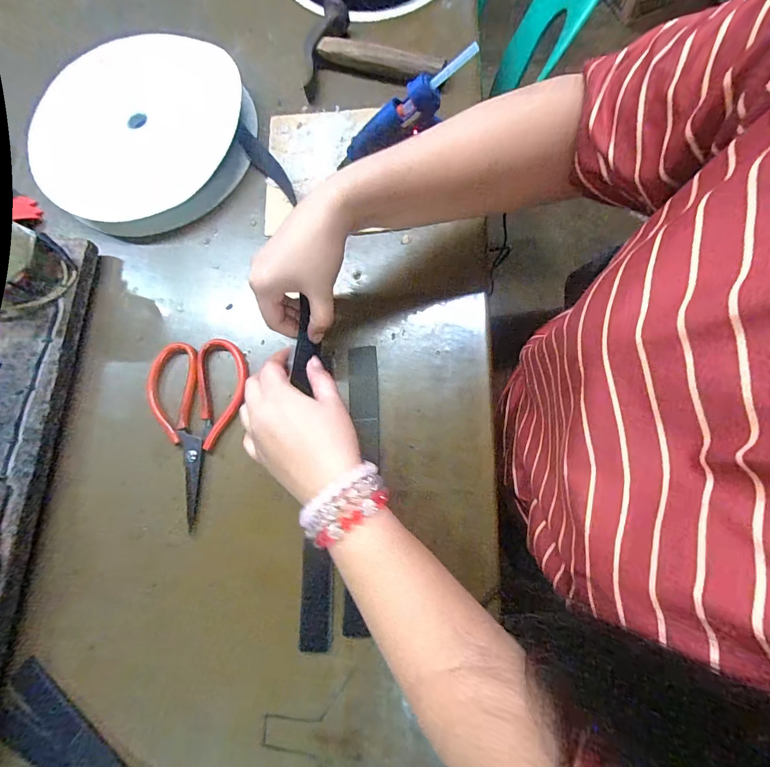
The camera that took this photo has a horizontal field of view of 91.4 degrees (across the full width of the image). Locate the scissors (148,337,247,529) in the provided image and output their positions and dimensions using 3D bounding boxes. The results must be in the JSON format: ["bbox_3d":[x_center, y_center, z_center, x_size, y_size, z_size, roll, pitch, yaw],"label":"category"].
[{"bbox_3d":[-0.192,0.038,0.359,0.083,0.019,0.172,8,77,8],"label":"scissors"}]

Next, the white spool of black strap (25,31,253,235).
[{"bbox_3d":[-0.272,-0.282,0.428,0.228,0.054,0.221,-1,76,5],"label":"white spool of black strap"}]

